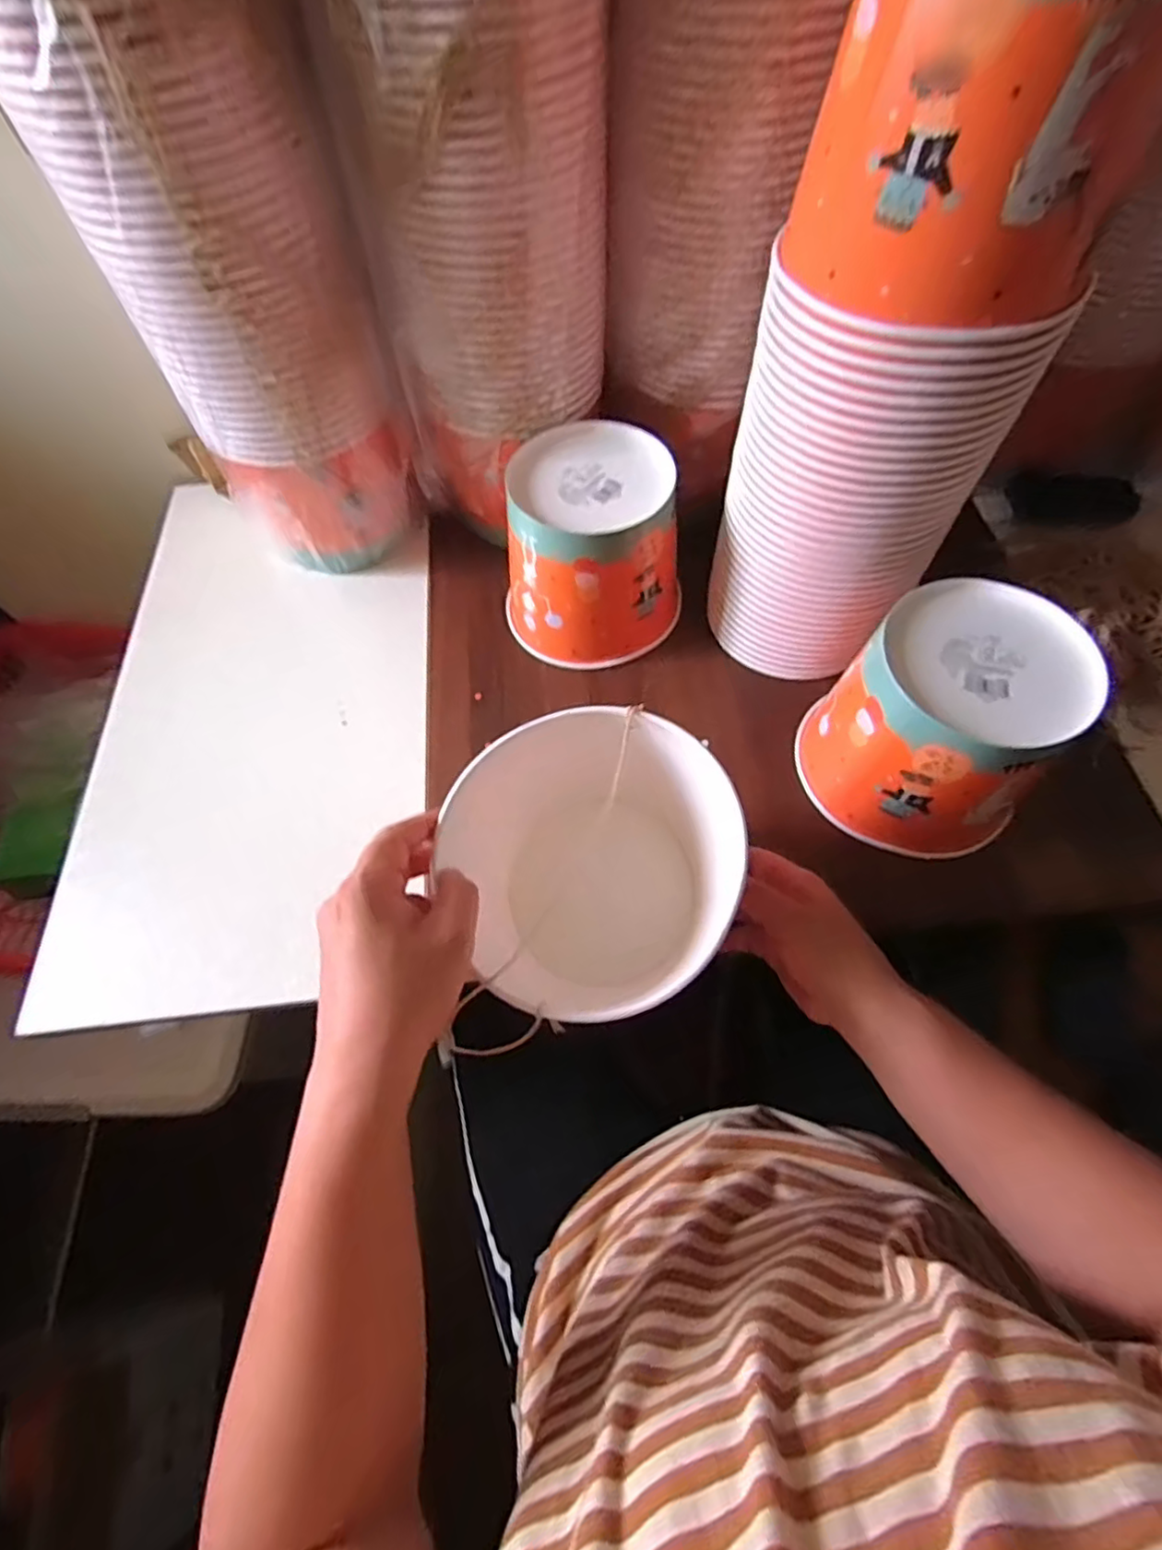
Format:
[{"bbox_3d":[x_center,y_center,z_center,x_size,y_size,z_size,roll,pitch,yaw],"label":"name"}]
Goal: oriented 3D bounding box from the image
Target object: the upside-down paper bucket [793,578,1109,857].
[{"bbox_3d":[0.247,-0.039,0.442,0.127,0.131,0.137,-1,63,2],"label":"upside-down paper bucket"}]

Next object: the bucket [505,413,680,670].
[{"bbox_3d":[0.012,-0.190,0.536,0.146,0.127,0.147,3,64,4],"label":"bucket"}]

